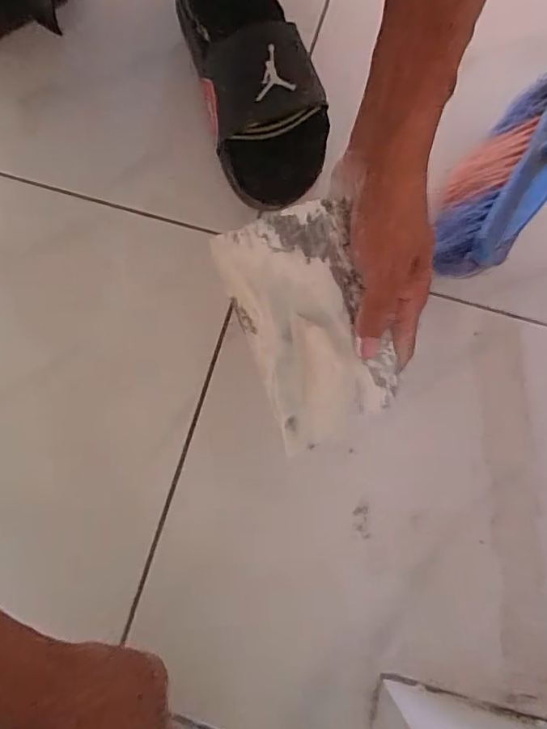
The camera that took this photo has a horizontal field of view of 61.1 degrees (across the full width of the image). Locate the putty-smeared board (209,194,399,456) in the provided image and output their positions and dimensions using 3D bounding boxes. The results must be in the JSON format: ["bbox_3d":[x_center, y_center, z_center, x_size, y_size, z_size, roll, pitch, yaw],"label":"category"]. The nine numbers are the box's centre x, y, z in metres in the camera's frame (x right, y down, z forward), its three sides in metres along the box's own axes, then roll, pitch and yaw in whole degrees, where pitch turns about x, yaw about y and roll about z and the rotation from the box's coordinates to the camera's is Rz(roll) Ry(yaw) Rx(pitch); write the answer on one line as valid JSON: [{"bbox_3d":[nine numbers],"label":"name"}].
[{"bbox_3d":[0.028,-0.021,0.287,0.088,0.016,0.144,-25,107,-18],"label":"putty-smeared board"}]

